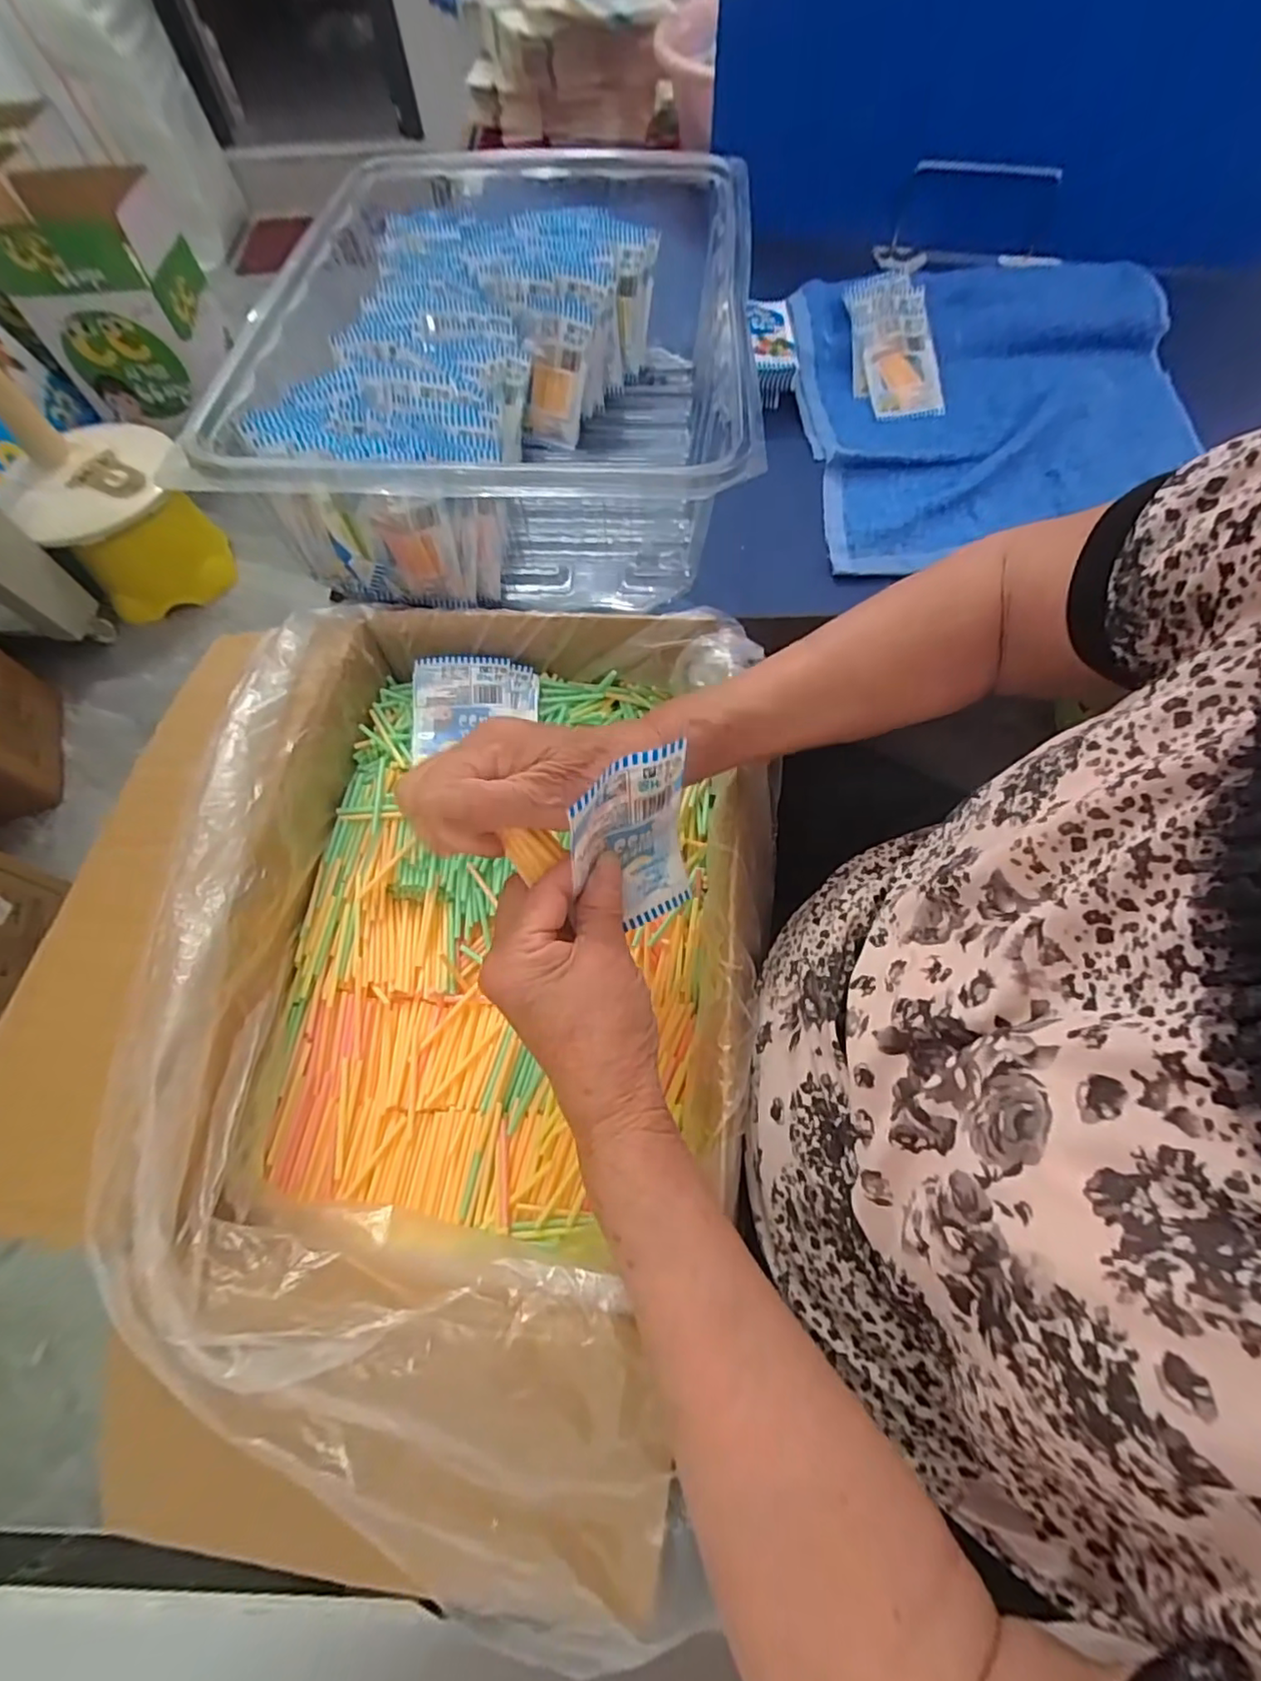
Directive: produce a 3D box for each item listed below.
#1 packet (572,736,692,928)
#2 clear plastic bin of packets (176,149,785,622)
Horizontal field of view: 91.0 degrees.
[{"bbox_3d":[0.004,-0.002,0.291,0.062,0.099,0.018,-24,51,-7],"label":"packet"},{"bbox_3d":[-0.085,-0.375,0.509,0.335,0.144,0.457,1,64,4],"label":"clear plastic bin of packets"}]

